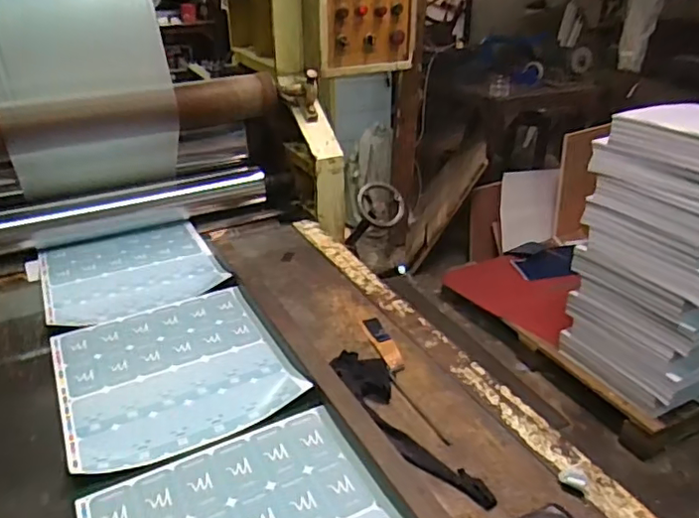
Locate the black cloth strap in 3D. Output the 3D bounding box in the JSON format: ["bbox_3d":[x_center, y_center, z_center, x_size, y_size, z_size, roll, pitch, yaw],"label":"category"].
[{"bbox_3d":[0.077,0.236,0.873,0.092,0.031,0.348,-15,32,-23],"label":"black cloth strap"}]

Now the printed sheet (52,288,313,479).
[{"bbox_3d":[-0.299,0.182,0.996,0.350,0.012,0.377,-16,32,-24],"label":"printed sheet"}]

